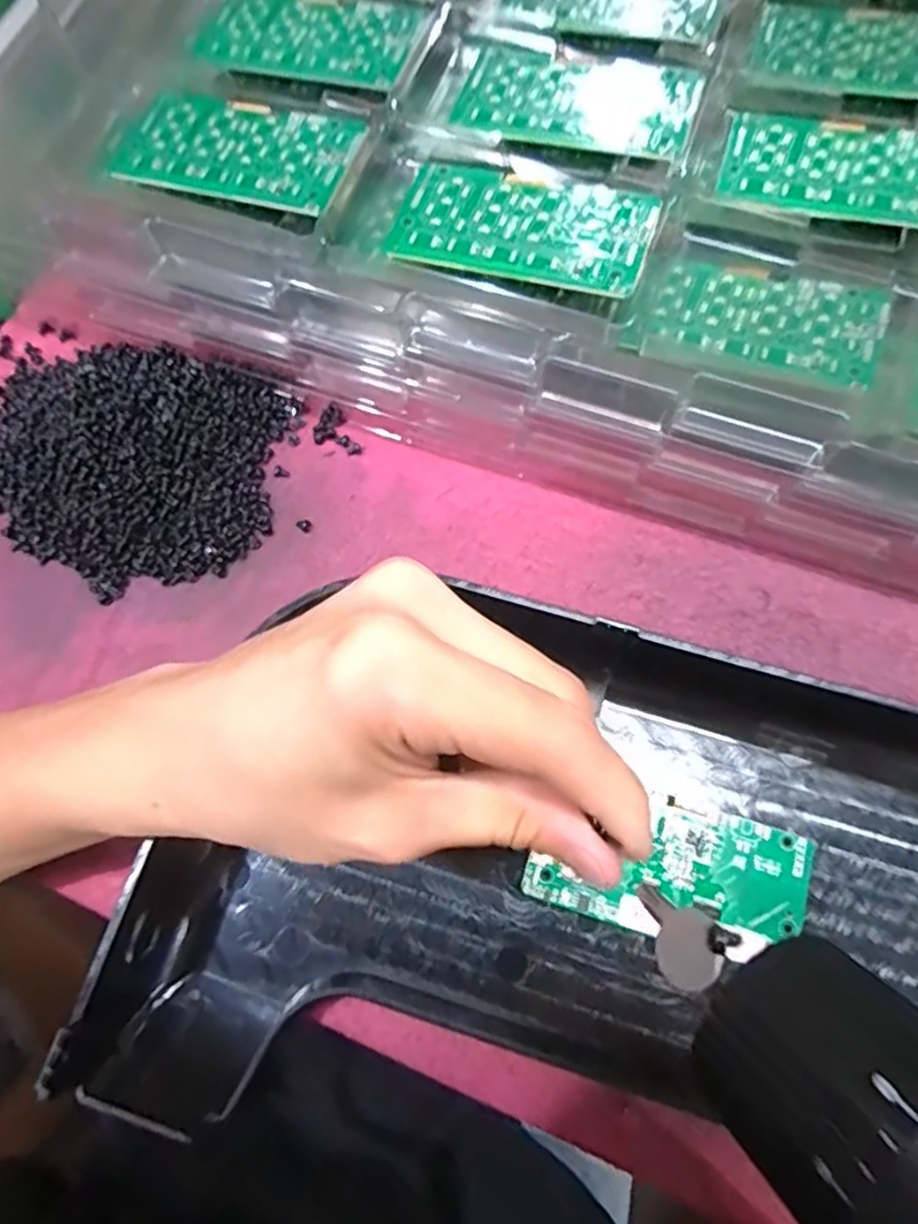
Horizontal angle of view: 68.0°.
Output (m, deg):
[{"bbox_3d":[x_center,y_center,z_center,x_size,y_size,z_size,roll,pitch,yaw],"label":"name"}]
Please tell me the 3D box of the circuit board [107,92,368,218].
[{"bbox_3d":[-0.089,-0.181,0.268,0.095,0.008,0.047,18,74,7],"label":"circuit board"}]

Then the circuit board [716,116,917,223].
[{"bbox_3d":[0.150,-0.170,0.260,0.095,0.004,0.045,9,73,4],"label":"circuit board"}]

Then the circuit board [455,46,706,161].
[{"bbox_3d":[0.048,-0.206,0.275,0.091,0.006,0.047,16,73,6],"label":"circuit board"}]

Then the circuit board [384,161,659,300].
[{"bbox_3d":[0.023,-0.144,0.255,0.093,0.009,0.048,17,73,7],"label":"circuit board"}]

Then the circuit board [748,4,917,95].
[{"bbox_3d":[0.172,-0.231,0.281,0.094,0.006,0.047,15,73,6],"label":"circuit board"}]

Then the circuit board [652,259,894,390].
[{"bbox_3d":[0.116,-0.111,0.256,0.082,0.006,0.042,20,74,8],"label":"circuit board"}]

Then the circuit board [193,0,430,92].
[{"bbox_3d":[-0.063,-0.246,0.290,0.097,0.005,0.051,24,75,14],"label":"circuit board"}]

